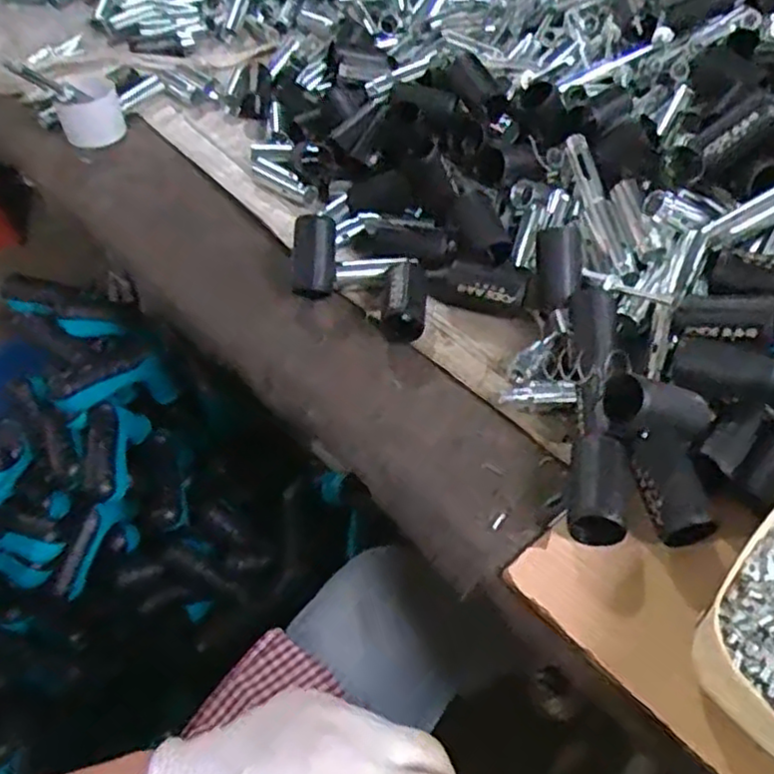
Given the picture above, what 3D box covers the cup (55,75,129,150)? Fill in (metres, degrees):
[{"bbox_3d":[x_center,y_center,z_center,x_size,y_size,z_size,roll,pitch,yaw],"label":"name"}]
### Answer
[{"bbox_3d":[-0.319,-0.295,0.748,0.064,0.055,0.065,-18,51,-14],"label":"cup"}]

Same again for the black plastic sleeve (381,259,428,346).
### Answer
[{"bbox_3d":[0.014,-0.070,0.548,0.034,0.033,0.070,2,49,3],"label":"black plastic sleeve"}]

